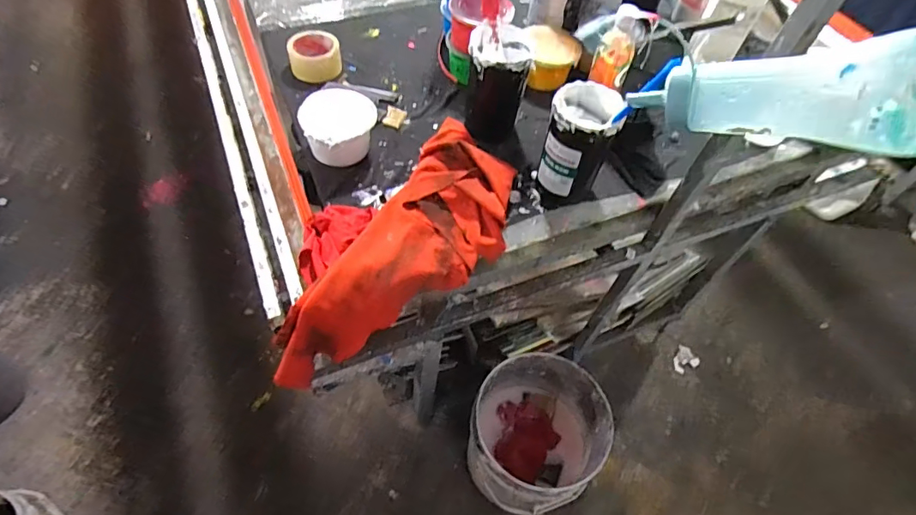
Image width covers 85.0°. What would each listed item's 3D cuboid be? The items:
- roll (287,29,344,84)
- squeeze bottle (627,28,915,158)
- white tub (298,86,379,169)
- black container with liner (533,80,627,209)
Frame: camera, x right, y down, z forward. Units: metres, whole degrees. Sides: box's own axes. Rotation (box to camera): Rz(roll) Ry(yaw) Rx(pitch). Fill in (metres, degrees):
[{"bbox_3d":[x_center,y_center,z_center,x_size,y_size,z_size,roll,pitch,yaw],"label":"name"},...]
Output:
[{"bbox_3d":[-0.288,-0.405,1.014,0.104,0.051,0.115,-9,57,-11],"label":"roll"},{"bbox_3d":[0.214,-0.102,0.315,0.171,0.056,0.045,13,52,33],"label":"squeeze bottle"},{"bbox_3d":[-0.197,-0.217,0.845,0.122,0.090,0.114,2,56,-4],"label":"white tub"},{"bbox_3d":[0.186,-0.171,0.792,0.106,0.164,0.117,21,57,9],"label":"black container with liner"}]

